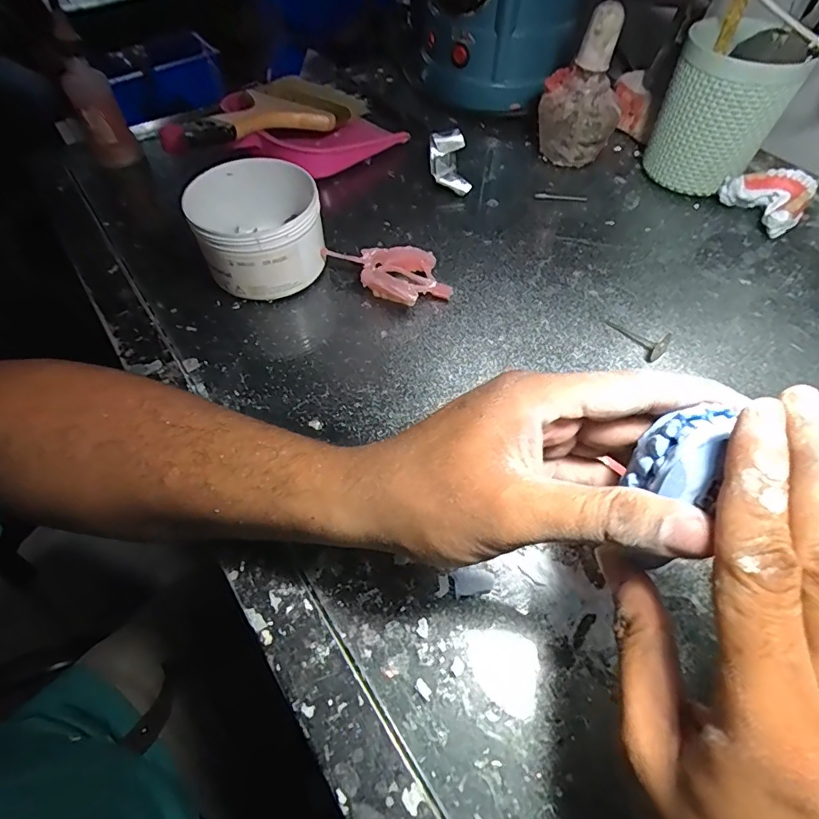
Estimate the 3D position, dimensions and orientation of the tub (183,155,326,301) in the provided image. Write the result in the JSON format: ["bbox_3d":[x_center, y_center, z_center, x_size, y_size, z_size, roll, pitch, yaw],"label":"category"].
[{"bbox_3d":[-0.112,-0.133,0.357,0.086,0.064,0.091,0,56,-1],"label":"tub"}]

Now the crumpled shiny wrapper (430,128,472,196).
[{"bbox_3d":[0.037,-0.230,0.443,0.032,0.028,0.066,-3,56,-3],"label":"crumpled shiny wrapper"}]

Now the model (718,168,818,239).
[{"bbox_3d":[0.313,-0.184,0.416,0.049,0.035,0.063,-26,60,-17],"label":"model"}]

